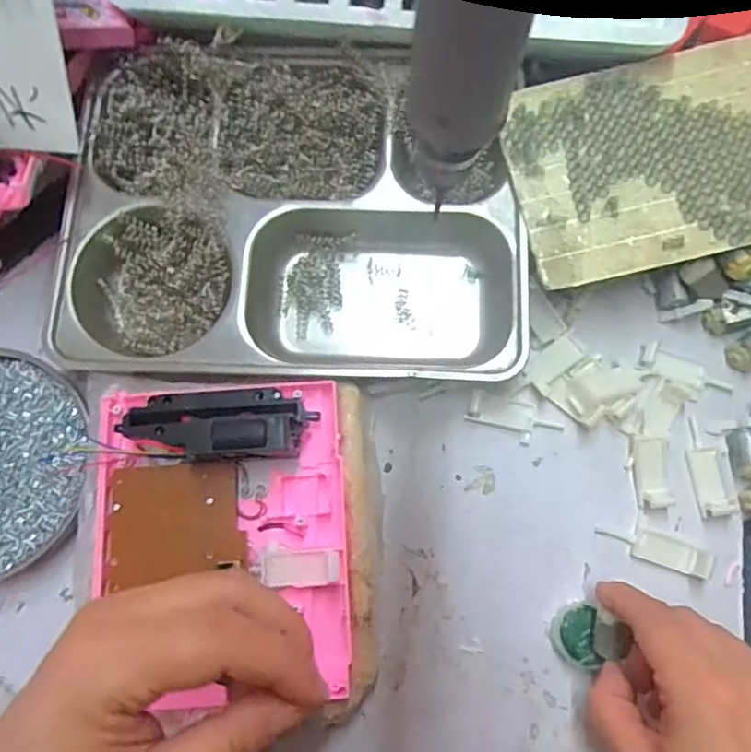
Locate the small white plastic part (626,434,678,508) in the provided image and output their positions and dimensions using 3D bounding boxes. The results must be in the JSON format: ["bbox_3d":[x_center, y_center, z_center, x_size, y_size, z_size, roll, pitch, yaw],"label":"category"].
[{"bbox_3d":[0.164,0.056,0.356,0.025,0.012,0.042,1,76,2],"label":"small white plastic part"}]

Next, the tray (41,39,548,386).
[{"bbox_3d":[-0.051,-0.102,0.386,0.277,0.045,0.213,0,76,1],"label":"tray"}]

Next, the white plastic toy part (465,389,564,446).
[{"bbox_3d":[0.084,0.026,0.367,0.056,0.013,0.023,16,77,5],"label":"white plastic toy part"}]

